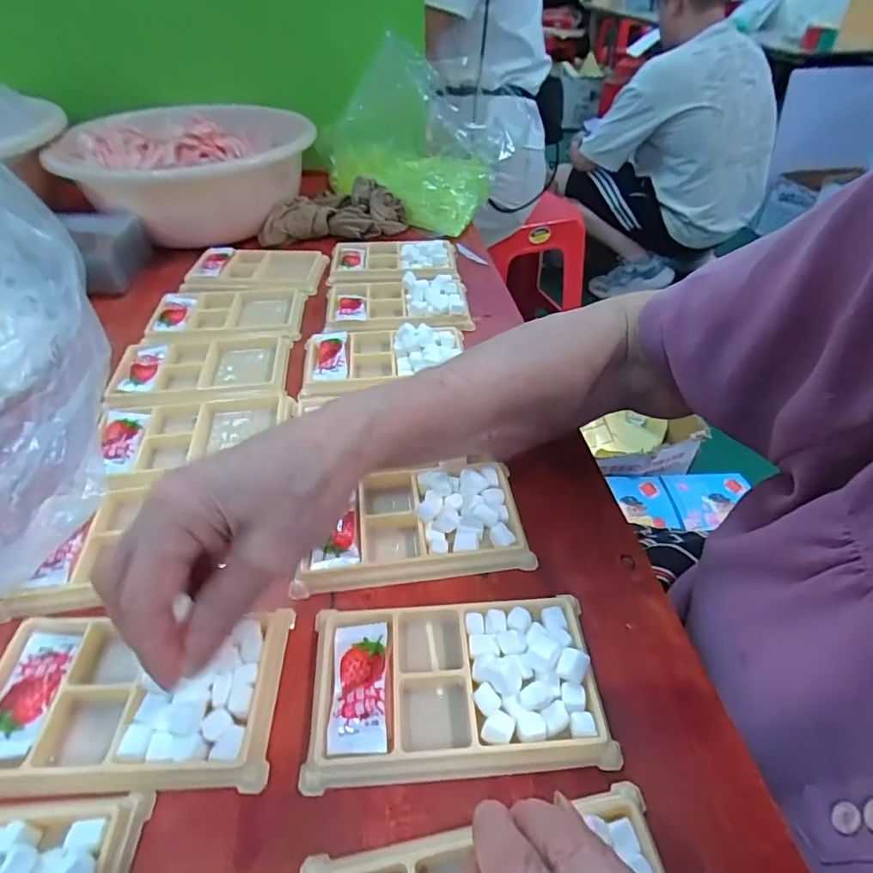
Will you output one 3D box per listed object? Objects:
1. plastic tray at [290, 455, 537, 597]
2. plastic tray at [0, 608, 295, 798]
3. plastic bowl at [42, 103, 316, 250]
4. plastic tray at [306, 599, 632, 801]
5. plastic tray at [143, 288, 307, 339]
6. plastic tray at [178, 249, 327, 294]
[{"bbox_3d":[-0.014,0.047,0.304,0.132,0.020,0.074,-5,45,-6],"label":"plastic tray"},{"bbox_3d":[-0.142,0.120,0.238,0.131,0.014,0.077,0,45,-3],"label":"plastic tray"},{"bbox_3d":[-0.269,-0.307,0.594,0.273,0.086,0.228,-31,53,-29],"label":"plastic bowl"},{"bbox_3d":[0.008,0.113,0.240,0.133,0.018,0.076,-2,44,-3],"label":"plastic tray"},{"bbox_3d":[-0.193,-0.117,0.477,0.125,0.018,0.074,-4,45,-5],"label":"plastic tray"},{"bbox_3d":[-0.189,-0.175,0.535,0.136,0.012,0.079,-1,44,-2],"label":"plastic tray"}]

